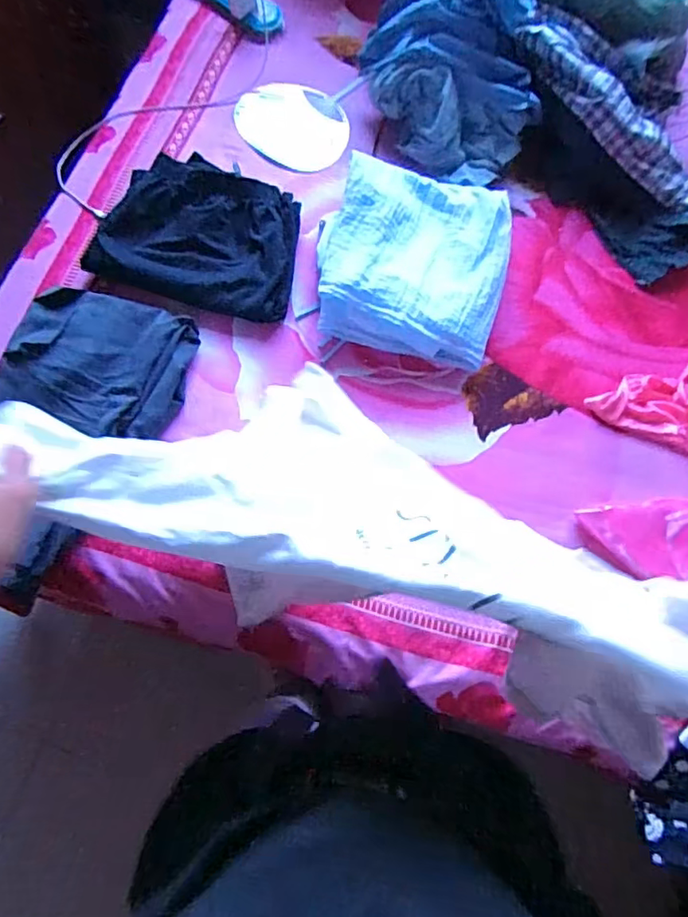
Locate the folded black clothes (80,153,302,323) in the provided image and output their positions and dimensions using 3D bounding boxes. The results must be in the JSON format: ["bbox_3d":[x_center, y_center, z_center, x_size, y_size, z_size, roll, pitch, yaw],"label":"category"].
[{"bbox_3d":[-0.230,-0.378,0.940,0.339,0.057,0.261,17,71,6],"label":"folded black clothes"}]

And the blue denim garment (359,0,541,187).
[{"bbox_3d":[0.193,-0.703,0.997,0.275,0.180,0.396,-11,71,-4],"label":"blue denim garment"}]

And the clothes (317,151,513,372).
[{"bbox_3d":[0.112,-0.318,0.914,0.296,0.100,0.306,14,71,5],"label":"clothes"}]

